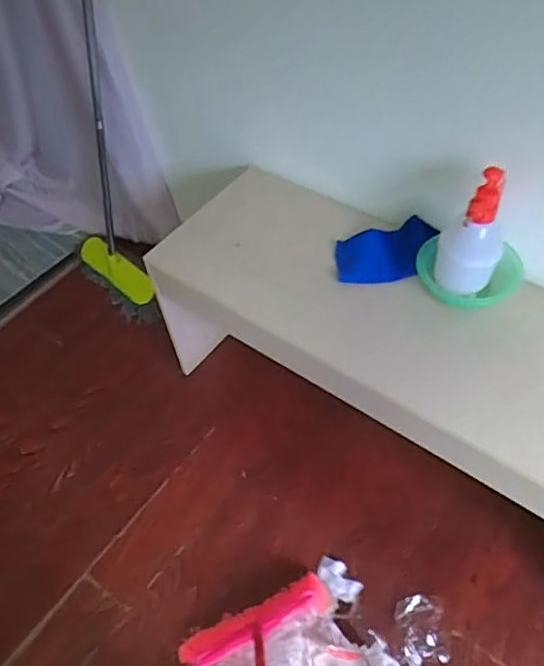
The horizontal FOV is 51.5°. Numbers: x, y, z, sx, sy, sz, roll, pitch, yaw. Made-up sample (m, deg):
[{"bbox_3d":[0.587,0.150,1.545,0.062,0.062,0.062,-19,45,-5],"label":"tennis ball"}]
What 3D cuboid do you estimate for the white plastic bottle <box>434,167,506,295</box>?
[{"bbox_3d":[0.379,-0.180,1.083,0.110,0.240,0.104,-14,51,-5],"label":"white plastic bottle"}]

